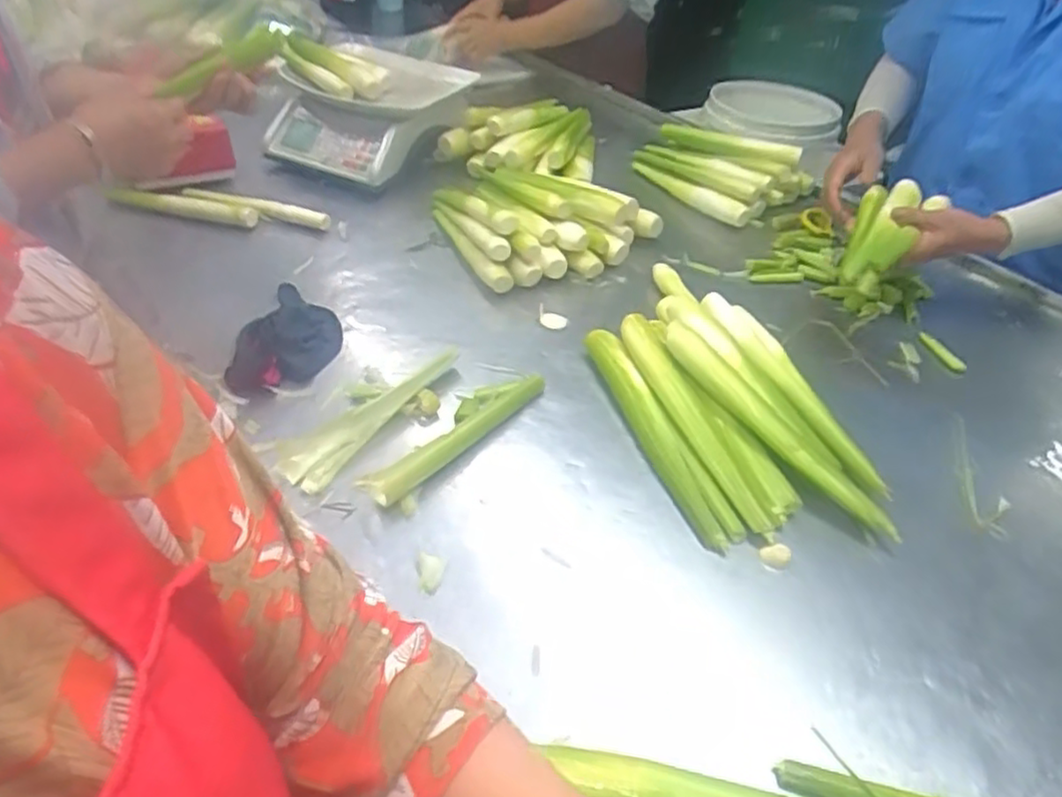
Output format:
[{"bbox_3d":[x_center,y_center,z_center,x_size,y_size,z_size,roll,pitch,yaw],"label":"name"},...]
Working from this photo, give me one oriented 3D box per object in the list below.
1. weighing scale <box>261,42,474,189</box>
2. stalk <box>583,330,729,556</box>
[{"bbox_3d":[-0.262,-0.488,1.165,0.275,0.118,0.313,19,43,16],"label":"weighing scale"},{"bbox_3d":[0.125,0.027,0.736,0.032,0.036,0.302,-9,43,-16],"label":"stalk"}]

